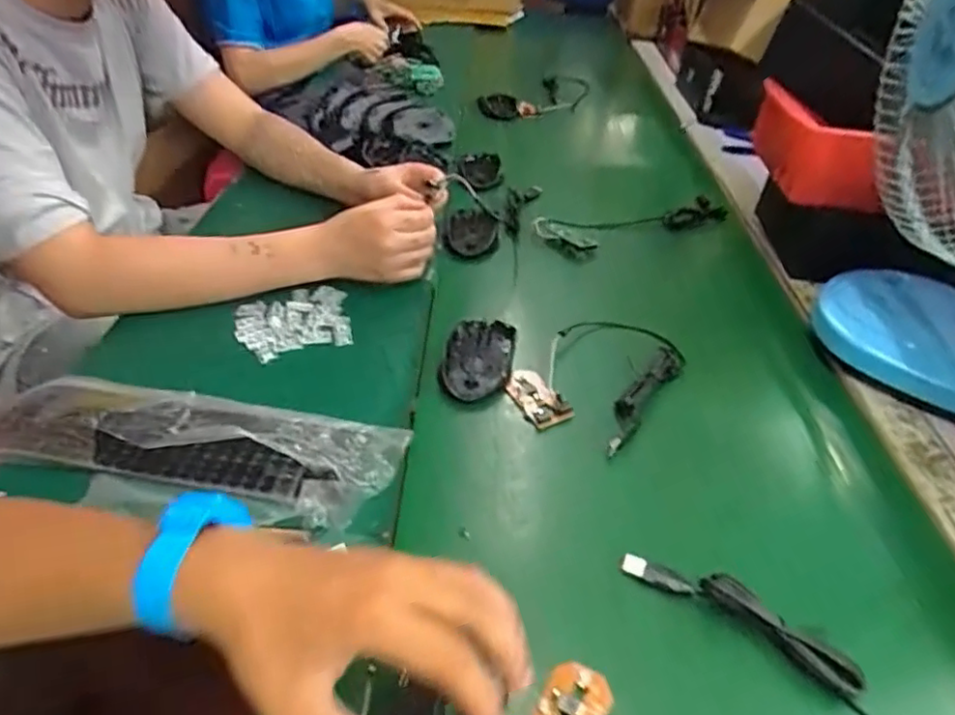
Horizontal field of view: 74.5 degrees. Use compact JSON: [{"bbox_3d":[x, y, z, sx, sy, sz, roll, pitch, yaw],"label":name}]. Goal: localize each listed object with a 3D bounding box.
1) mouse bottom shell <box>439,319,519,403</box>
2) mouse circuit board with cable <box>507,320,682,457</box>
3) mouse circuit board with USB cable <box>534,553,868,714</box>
[{"bbox_3d":[0.001,0.000,0.586,0.061,0.012,0.112,7,40,6],"label":"mouse bottom shell"},{"bbox_3d":[0.118,0.009,0.580,0.115,0.016,0.188,26,45,27],"label":"mouse circuit board with cable"},{"bbox_3d":[0.144,0.210,0.335,0.204,0.017,0.175,26,45,27],"label":"mouse circuit board with USB cable"}]

